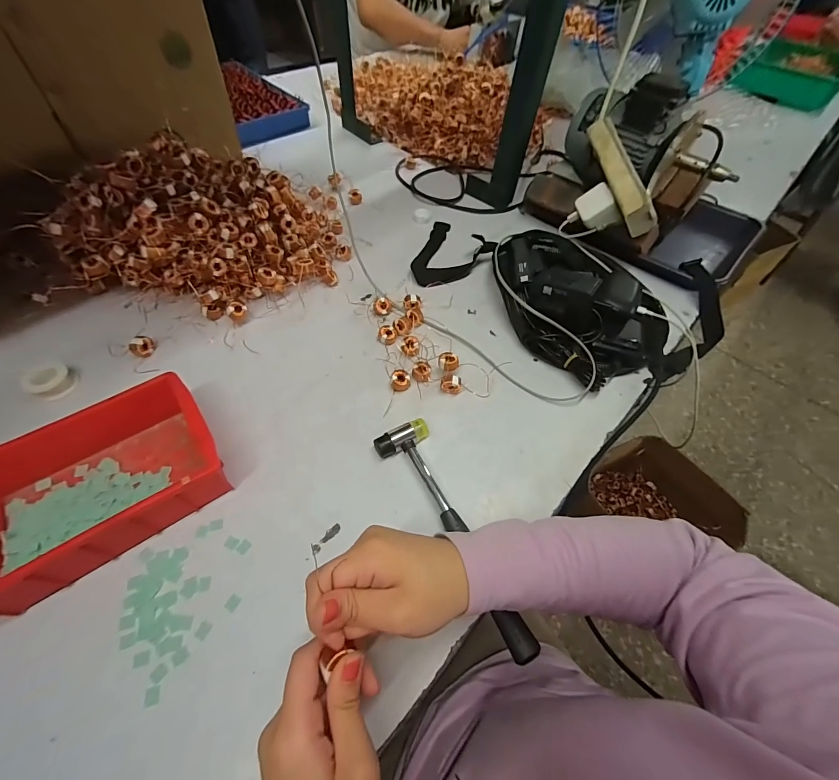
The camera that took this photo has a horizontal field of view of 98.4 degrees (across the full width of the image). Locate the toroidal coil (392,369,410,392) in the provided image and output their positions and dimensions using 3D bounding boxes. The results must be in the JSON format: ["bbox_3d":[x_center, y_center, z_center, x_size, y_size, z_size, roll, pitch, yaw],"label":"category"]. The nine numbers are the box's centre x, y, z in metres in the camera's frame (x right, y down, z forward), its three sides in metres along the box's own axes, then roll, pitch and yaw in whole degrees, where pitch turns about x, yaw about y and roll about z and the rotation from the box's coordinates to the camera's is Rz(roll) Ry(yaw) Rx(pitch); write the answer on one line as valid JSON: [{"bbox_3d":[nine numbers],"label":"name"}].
[{"bbox_3d":[-0.023,-0.012,0.451,0.022,0.014,0.024,2,56,-3],"label":"toroidal coil"}]

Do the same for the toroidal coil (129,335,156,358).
[{"bbox_3d":[-0.350,-0.055,0.458,0.019,0.022,0.027,37,61,19],"label":"toroidal coil"}]

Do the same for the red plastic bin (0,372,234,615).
[{"bbox_3d":[-0.302,0.085,0.346,0.200,0.068,0.146,-29,63,-21],"label":"red plastic bin"}]

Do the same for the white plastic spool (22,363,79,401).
[{"bbox_3d":[-0.424,-0.009,0.418,0.034,0.024,0.041,31,59,16],"label":"white plastic spool"}]

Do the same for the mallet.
[{"bbox_3d":[0.025,0.137,0.354,0.059,0.025,0.236,-20,62,-15],"label":"mallet"}]

